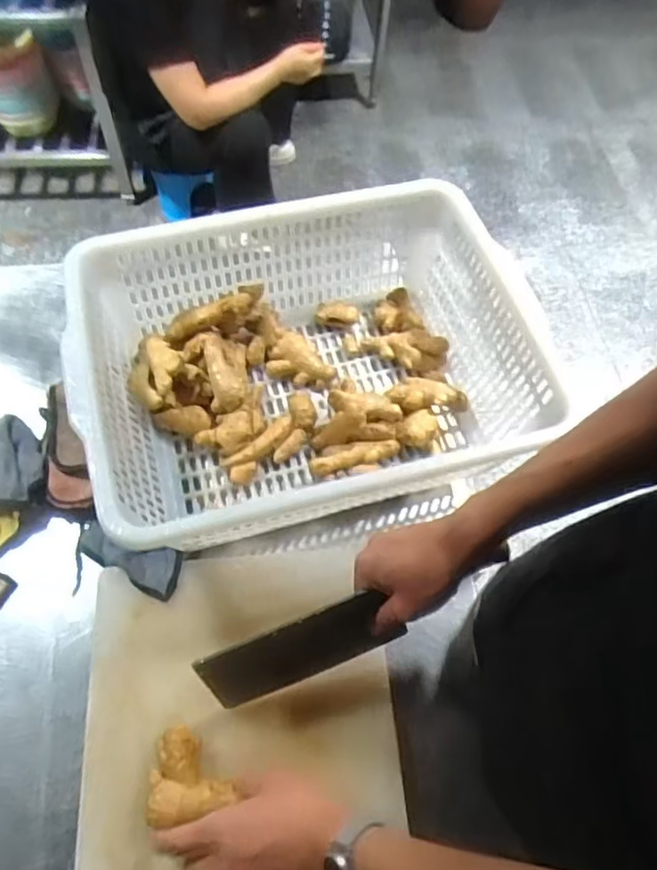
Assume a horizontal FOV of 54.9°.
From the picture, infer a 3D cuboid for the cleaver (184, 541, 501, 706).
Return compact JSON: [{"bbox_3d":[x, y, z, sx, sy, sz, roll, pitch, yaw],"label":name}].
[{"bbox_3d":[0.025,0.173,0.592,0.293,0.103,0.028,-24,44,4],"label":"cleaver"}]

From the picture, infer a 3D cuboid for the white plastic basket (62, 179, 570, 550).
[{"bbox_3d":[-0.025,-0.069,0.733,0.471,0.168,0.368,-13,63,-10],"label":"white plastic basket"}]

